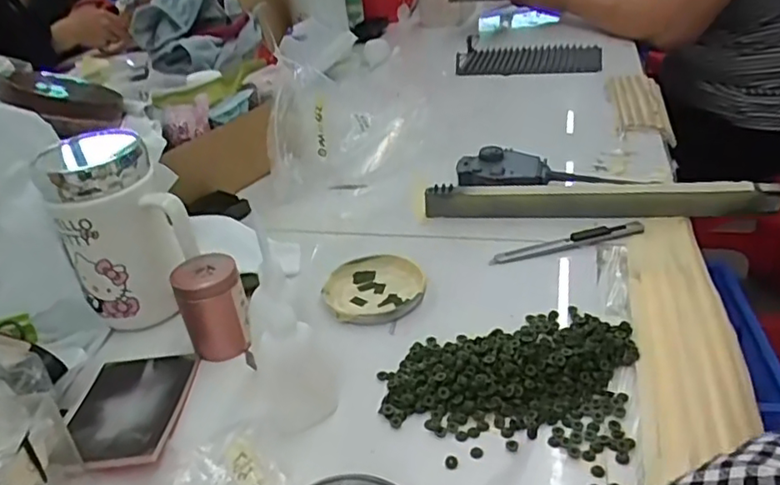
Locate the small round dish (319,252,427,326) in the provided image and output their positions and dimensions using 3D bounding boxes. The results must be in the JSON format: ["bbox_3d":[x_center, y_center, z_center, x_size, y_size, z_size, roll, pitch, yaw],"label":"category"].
[{"bbox_3d":[-0.012,0.036,0.484,0.077,0.012,0.074,-3,33,2],"label":"small round dish"}]

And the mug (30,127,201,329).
[{"bbox_3d":[-0.199,-0.008,0.456,0.081,0.129,0.077,-25,36,-28],"label":"mug"}]

